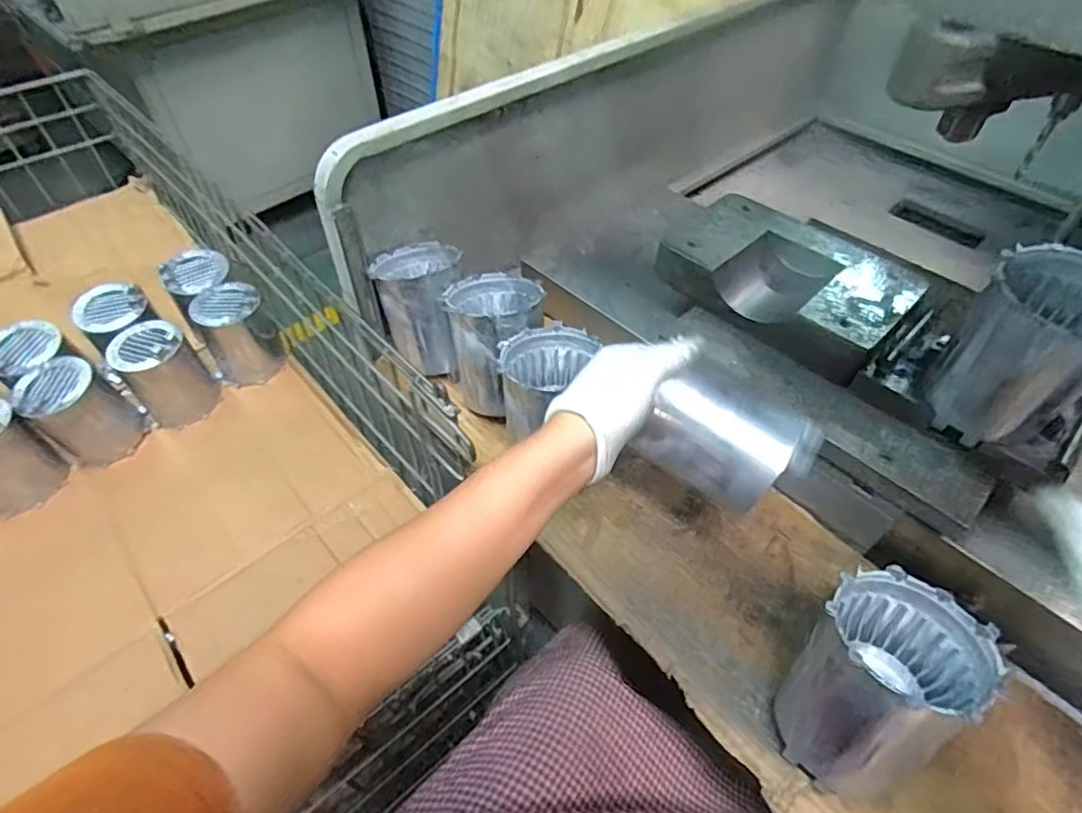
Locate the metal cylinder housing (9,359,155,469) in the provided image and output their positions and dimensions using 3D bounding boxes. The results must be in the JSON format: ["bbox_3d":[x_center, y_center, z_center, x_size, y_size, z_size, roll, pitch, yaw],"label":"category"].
[{"bbox_3d":[-0.574,0.007,0.741,0.084,0.110,0.092,29,57,22],"label":"metal cylinder housing"}]

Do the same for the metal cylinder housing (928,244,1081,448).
[{"bbox_3d":[0.356,-0.042,0.437,0.093,0.113,0.089,-33,58,-24],"label":"metal cylinder housing"}]

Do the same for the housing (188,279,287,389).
[{"bbox_3d":[-0.420,-0.103,0.831,0.091,0.115,0.094,-17,53,-14],"label":"housing"}]

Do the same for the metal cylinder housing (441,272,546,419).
[{"bbox_3d":[-0.048,-0.070,0.598,0.096,0.107,0.107,22,54,17],"label":"metal cylinder housing"}]

